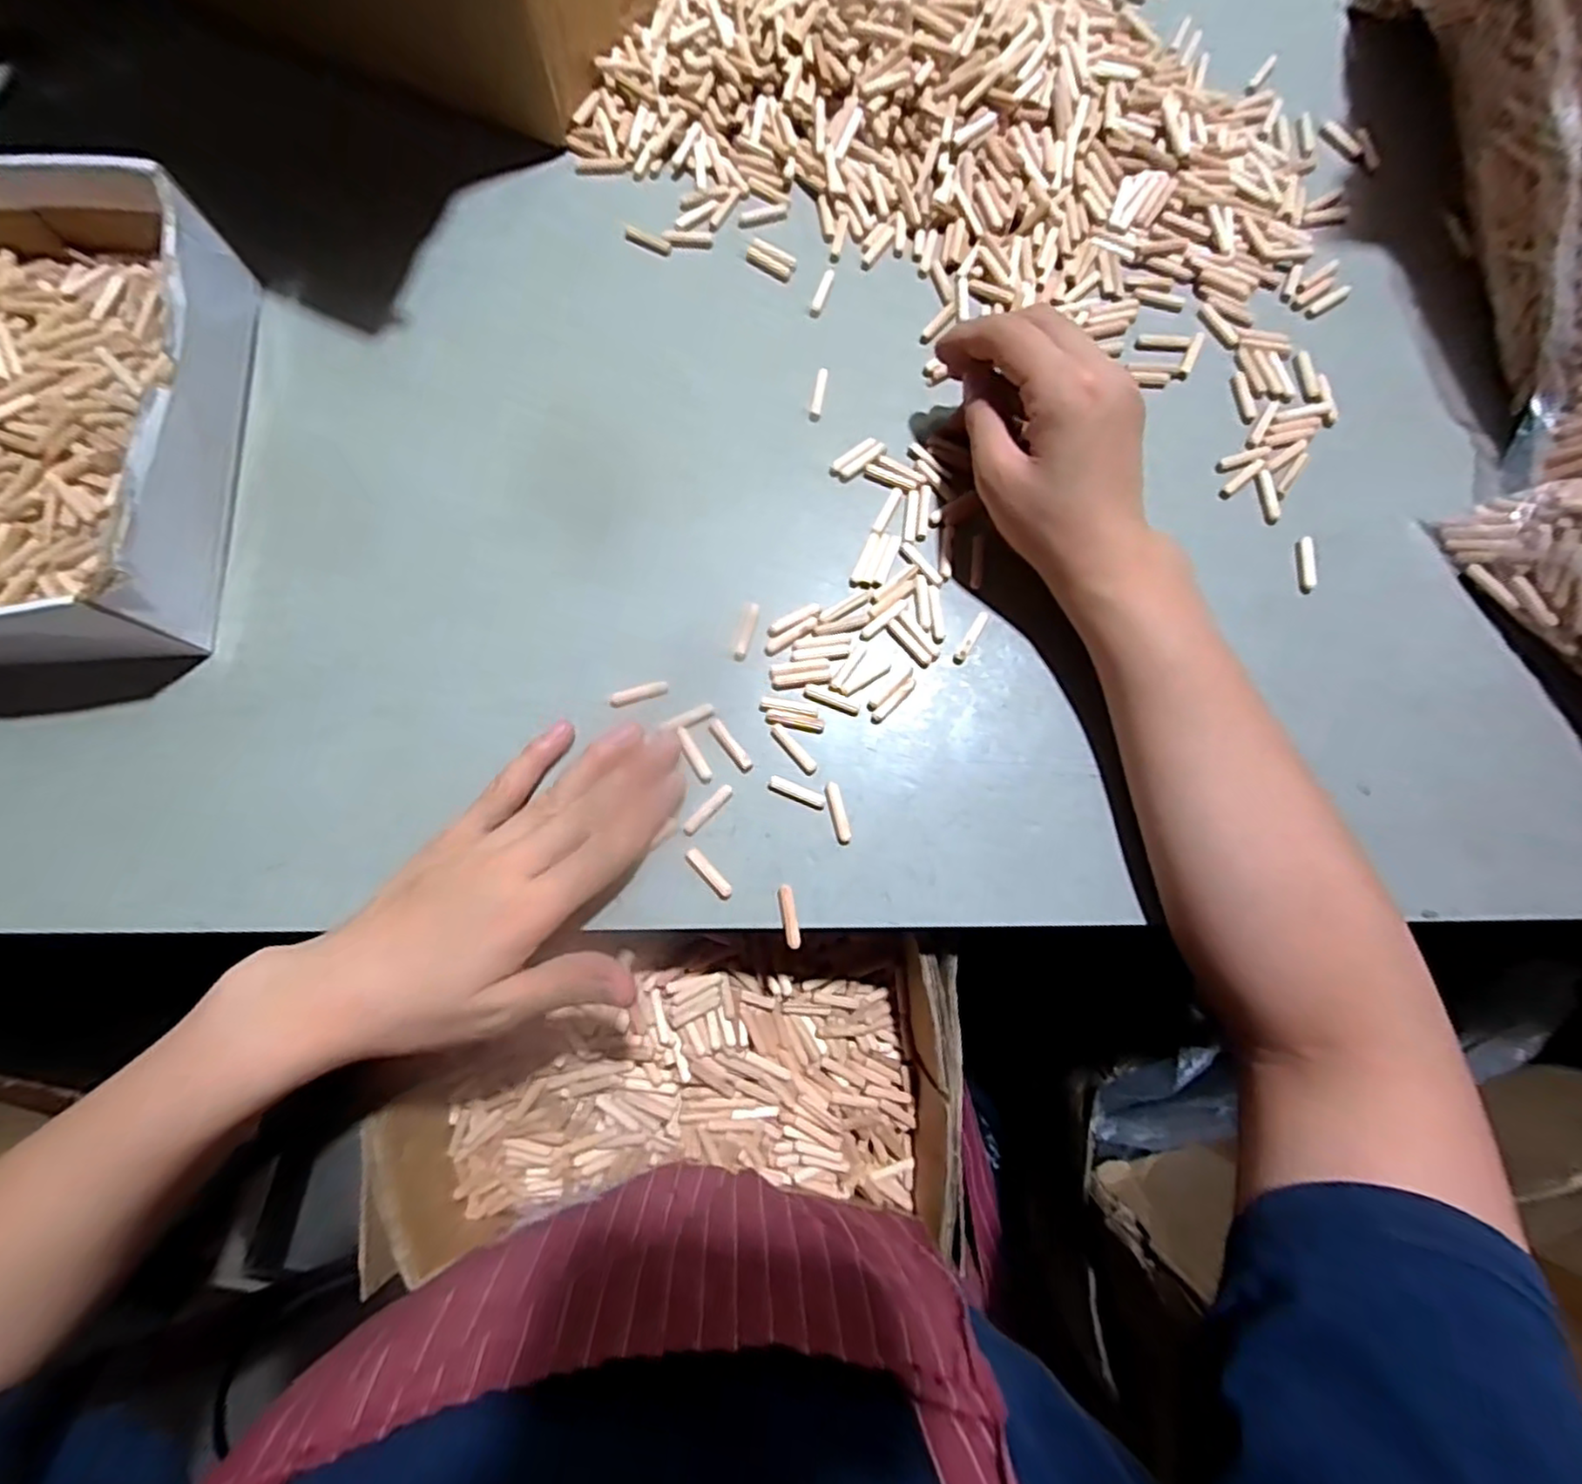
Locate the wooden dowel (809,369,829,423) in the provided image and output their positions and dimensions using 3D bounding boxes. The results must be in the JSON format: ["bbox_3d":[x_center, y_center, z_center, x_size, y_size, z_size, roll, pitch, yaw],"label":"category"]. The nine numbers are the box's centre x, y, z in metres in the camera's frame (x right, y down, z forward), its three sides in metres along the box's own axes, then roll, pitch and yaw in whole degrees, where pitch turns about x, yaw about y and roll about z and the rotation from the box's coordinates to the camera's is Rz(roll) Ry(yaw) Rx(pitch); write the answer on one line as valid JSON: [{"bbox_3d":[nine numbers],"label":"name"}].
[{"bbox_3d":[0.016,-0.196,0.386,0.007,0.005,0.031,12,79,3],"label":"wooden dowel"}]

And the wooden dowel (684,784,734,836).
[{"bbox_3d":[-0.040,0.032,0.333,0.007,0.004,0.031,44,82,8],"label":"wooden dowel"}]

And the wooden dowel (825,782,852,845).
[{"bbox_3d":[0.023,0.034,0.333,0.008,0.004,0.030,-15,79,-3],"label":"wooden dowel"}]

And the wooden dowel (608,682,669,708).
[{"bbox_3d":[-0.077,-0.024,0.348,0.029,0.005,0.007,-17,79,-3],"label":"wooden dowel"}]

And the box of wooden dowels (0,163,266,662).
[{"bbox_3d":[-0.391,-0.170,0.350,0.193,0.061,0.235,0,79,0],"label":"box of wooden dowels"}]

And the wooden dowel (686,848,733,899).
[{"bbox_3d":[-0.039,0.062,0.326,0.007,0.006,0.029,-44,82,-8],"label":"wooden dowel"}]

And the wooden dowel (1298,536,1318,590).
[{"bbox_3d":[0.272,-0.094,0.361,0.006,0.004,0.028,3,79,1],"label":"wooden dowel"}]

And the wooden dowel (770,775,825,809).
[{"bbox_3d":[0.003,0.024,0.336,0.028,0.004,0.007,23,80,5],"label":"wooden dowel"}]

